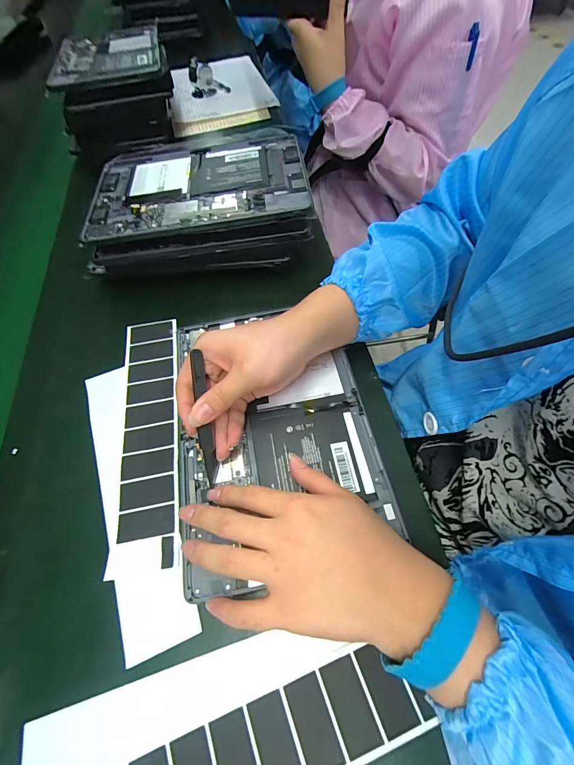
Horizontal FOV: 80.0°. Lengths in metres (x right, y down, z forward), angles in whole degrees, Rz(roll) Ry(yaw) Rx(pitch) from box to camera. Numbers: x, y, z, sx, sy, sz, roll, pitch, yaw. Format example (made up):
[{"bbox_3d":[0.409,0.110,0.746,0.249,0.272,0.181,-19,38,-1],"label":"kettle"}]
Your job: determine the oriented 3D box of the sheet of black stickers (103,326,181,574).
[{"bbox_3d":[-0.137,0.042,0.345,0.061,0.006,0.263,-11,59,-1],"label":"sheet of black stickers"}]

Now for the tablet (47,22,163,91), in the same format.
[{"bbox_3d":[-0.306,-0.566,0.586,0.173,0.009,0.269,-14,58,-5],"label":"tablet"}]

